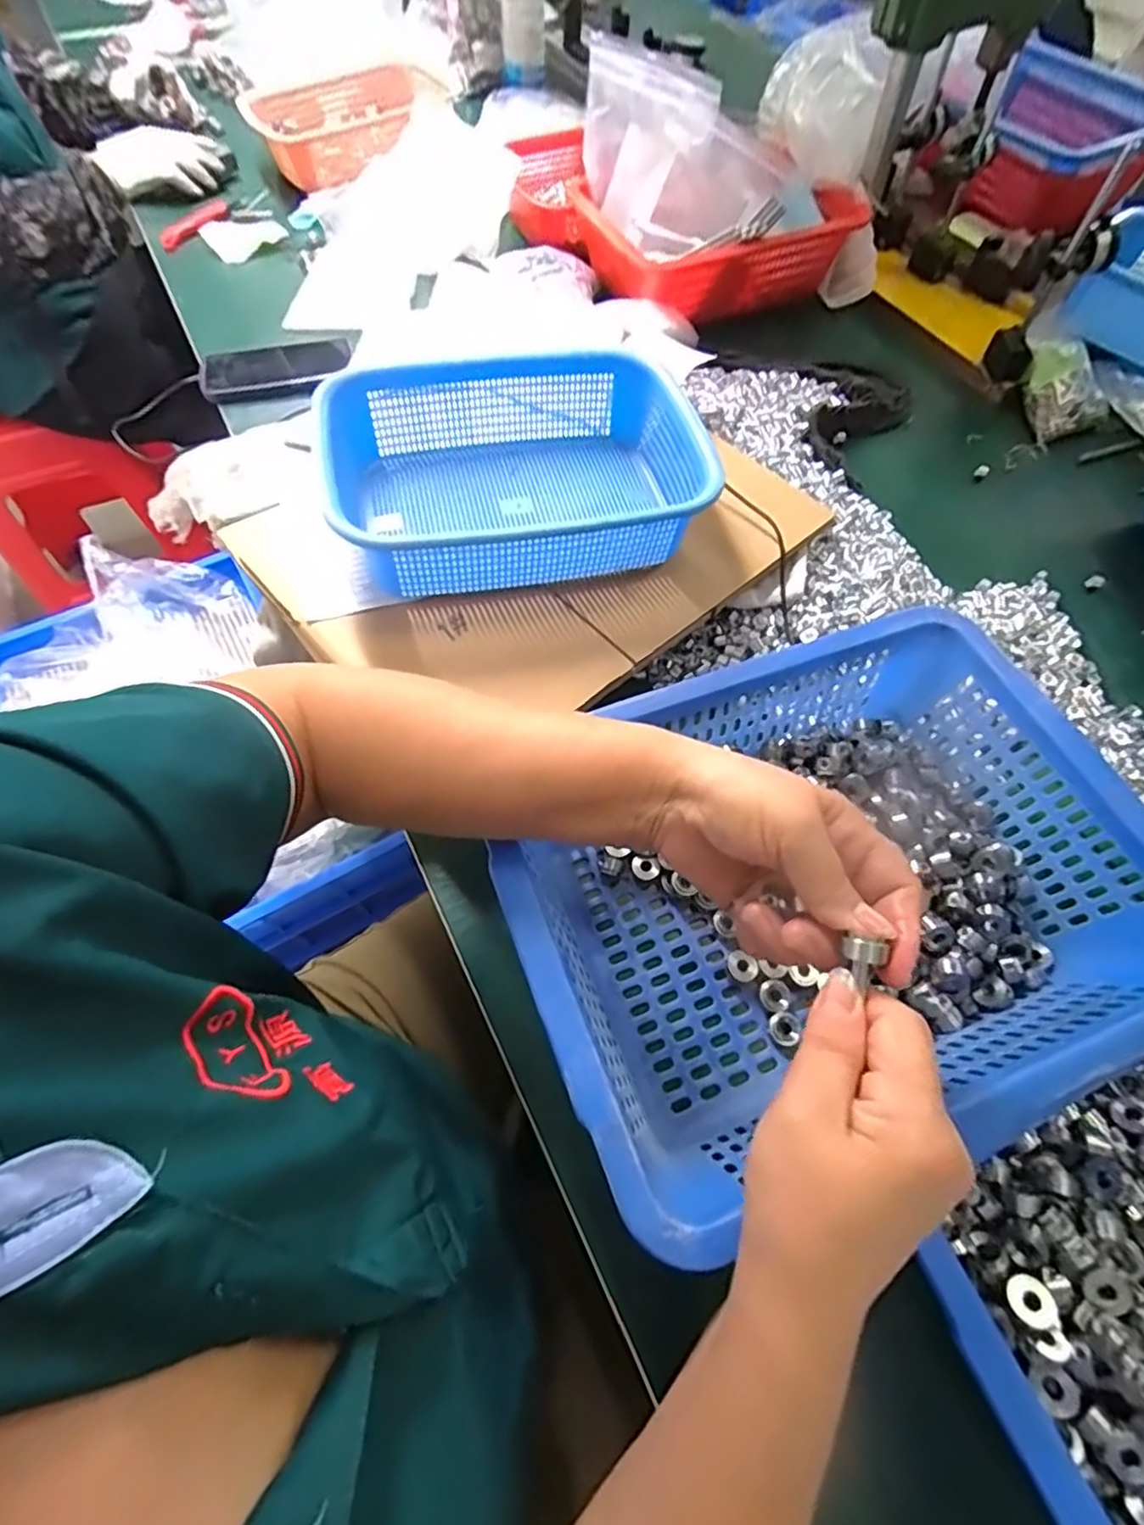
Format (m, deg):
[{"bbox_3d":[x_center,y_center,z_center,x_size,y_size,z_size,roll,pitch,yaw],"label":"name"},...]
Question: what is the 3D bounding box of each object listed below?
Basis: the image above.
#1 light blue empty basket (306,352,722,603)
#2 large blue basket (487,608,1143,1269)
[{"bbox_3d":[-0.043,-0.227,0.499,0.276,0.074,0.200,-12,63,-7],"label":"light blue empty basket"},{"bbox_3d":[0.150,0.070,0.390,0.360,0.100,0.261,-18,64,-10],"label":"large blue basket"}]

